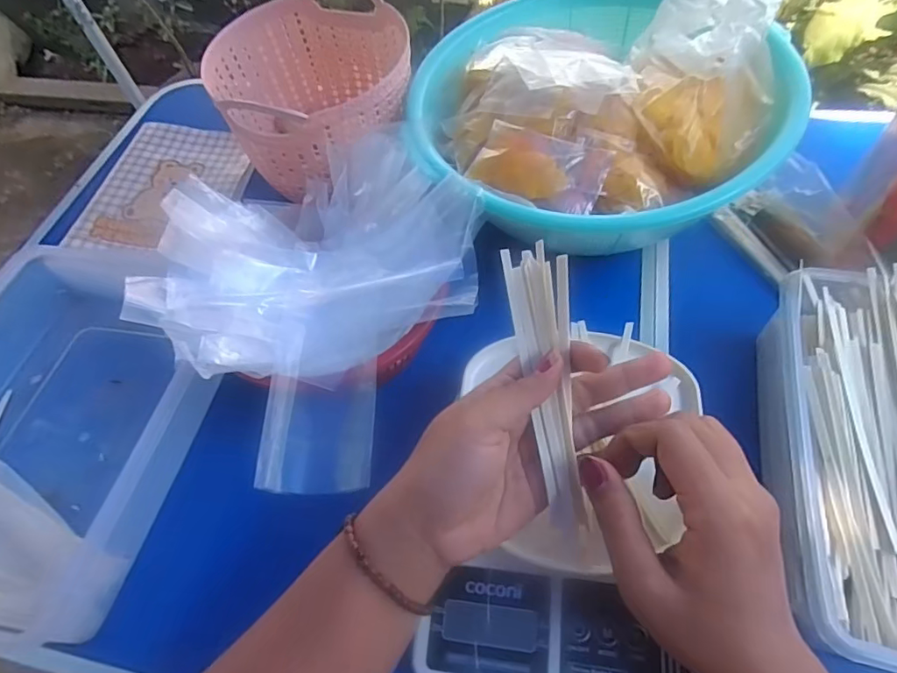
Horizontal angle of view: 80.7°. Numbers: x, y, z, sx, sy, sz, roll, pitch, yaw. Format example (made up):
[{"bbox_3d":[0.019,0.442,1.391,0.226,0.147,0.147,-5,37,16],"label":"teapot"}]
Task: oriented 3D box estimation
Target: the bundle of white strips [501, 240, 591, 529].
[{"bbox_3d":[0.052,0.024,0.277,0.029,0.022,0.149,-5,83,1],"label":"bundle of white strips"}]

